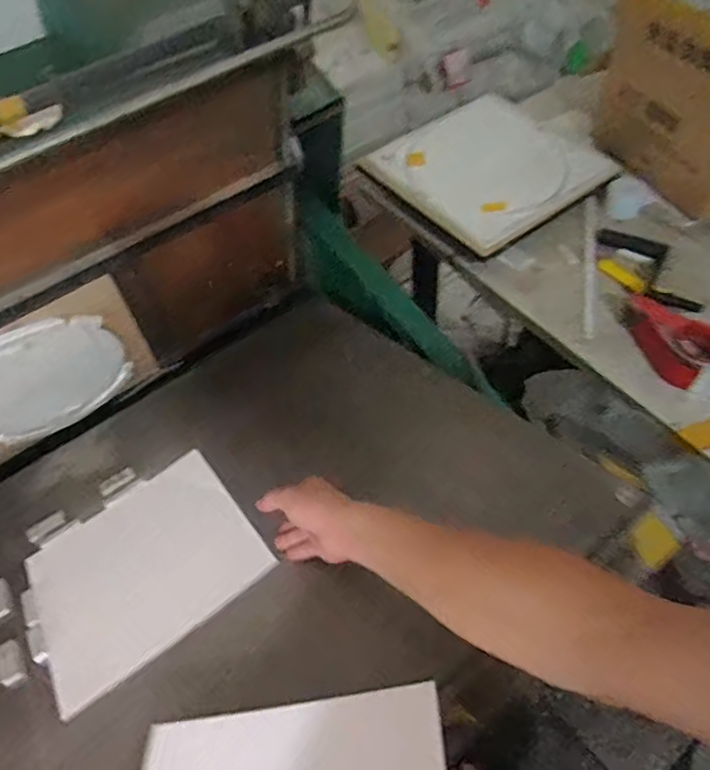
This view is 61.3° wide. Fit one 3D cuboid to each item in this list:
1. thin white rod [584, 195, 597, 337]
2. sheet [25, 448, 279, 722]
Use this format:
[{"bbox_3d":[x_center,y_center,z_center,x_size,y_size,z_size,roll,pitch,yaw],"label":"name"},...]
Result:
[{"bbox_3d":[0.417,-0.223,1.057,0.019,0.007,0.354,8,54,12],"label":"thin white rod"},{"bbox_3d":[-0.258,0.215,0.727,0.255,0.008,0.252,-34,43,-16],"label":"sheet"}]

